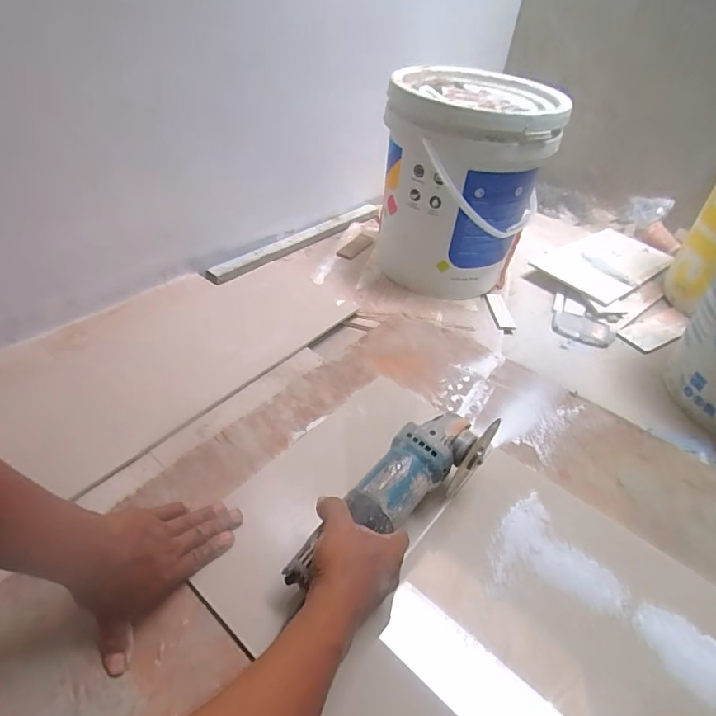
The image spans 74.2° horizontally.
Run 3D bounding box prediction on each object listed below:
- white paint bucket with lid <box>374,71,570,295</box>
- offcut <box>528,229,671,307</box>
[{"bbox_3d":[0.191,-0.311,0.895,0.282,0.348,0.257,10,43,7],"label":"white paint bucket with lid"},{"bbox_3d":[0.566,-0.221,1.079,0.371,0.017,0.183,-27,55,-33],"label":"offcut"}]

